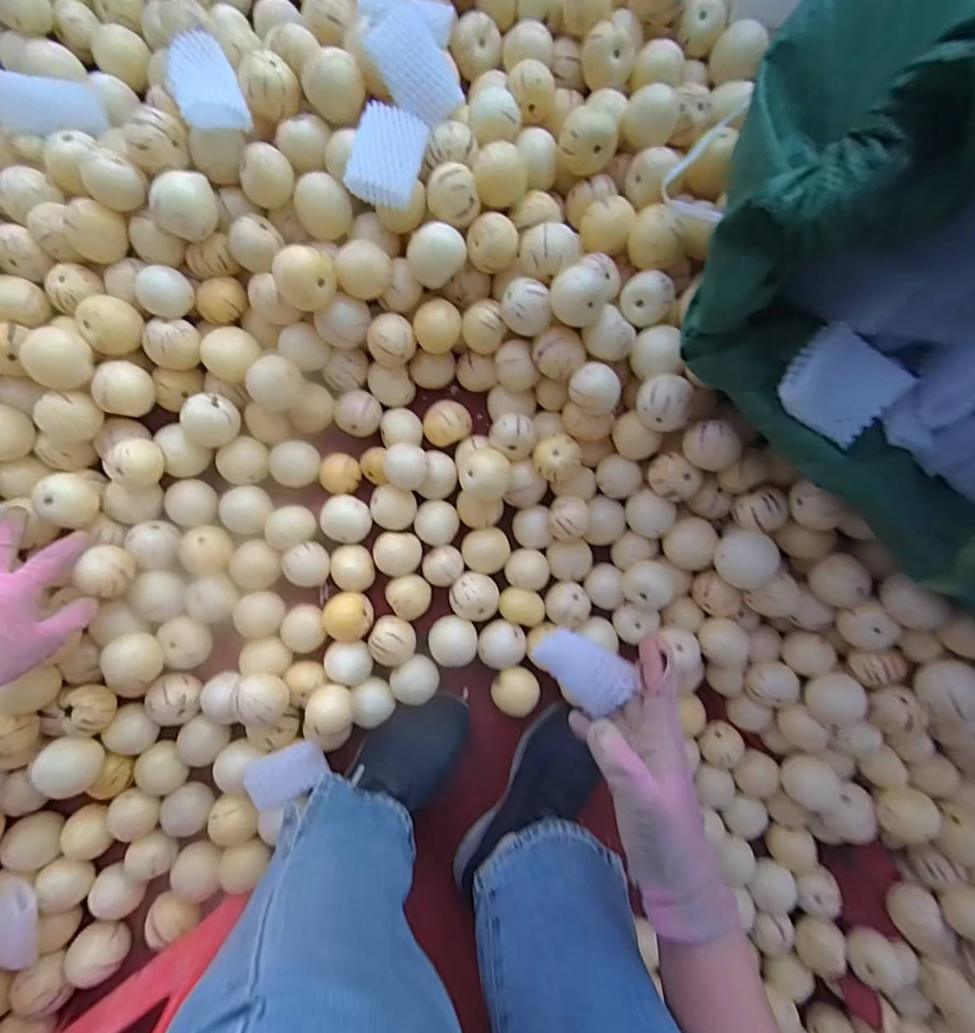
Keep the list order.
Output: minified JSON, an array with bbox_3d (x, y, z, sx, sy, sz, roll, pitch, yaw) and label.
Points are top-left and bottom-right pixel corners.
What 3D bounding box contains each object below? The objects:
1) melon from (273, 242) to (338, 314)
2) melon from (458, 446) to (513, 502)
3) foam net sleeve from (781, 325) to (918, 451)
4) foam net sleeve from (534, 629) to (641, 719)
[{"bbox_3d":[-0.162,-0.211,0.453,0.053,0.049,0.043,-32,91,-5],"label":"melon"},{"bbox_3d":[-0.002,-0.041,0.508,0.050,0.054,0.051,0,88,-5],"label":"melon"},{"bbox_3d":[0.255,-0.097,0.364,0.068,0.033,0.064,35,86,-3],"label":"foam net sleeve"},{"bbox_3d":[0.077,0.118,0.393,0.071,0.028,0.047,37,106,22],"label":"foam net sleeve"}]

